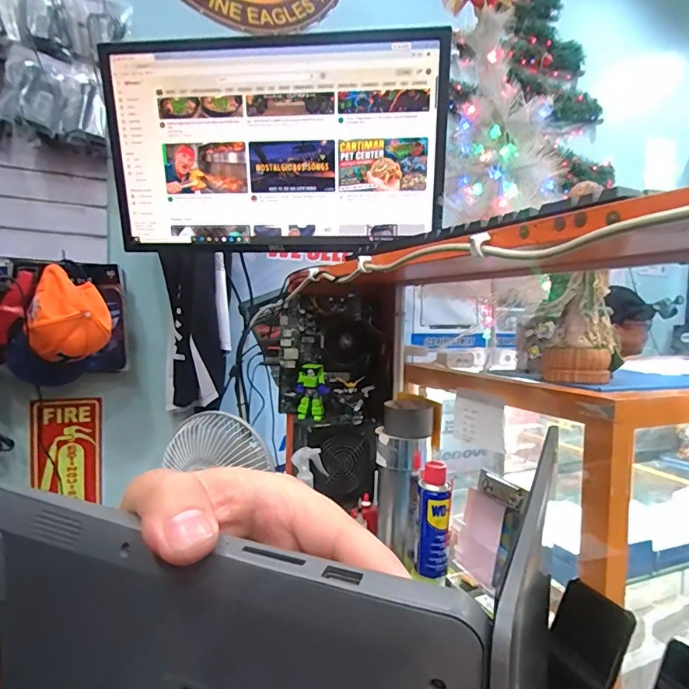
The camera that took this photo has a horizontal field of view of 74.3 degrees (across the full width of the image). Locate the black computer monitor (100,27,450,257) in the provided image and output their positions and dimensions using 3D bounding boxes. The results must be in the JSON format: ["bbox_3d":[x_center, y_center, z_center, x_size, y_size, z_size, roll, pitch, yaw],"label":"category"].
[{"bbox_3d":[-0.122,-0.328,0.762,0.565,0.324,0.082,2,4,5],"label":"black computer monitor"}]

